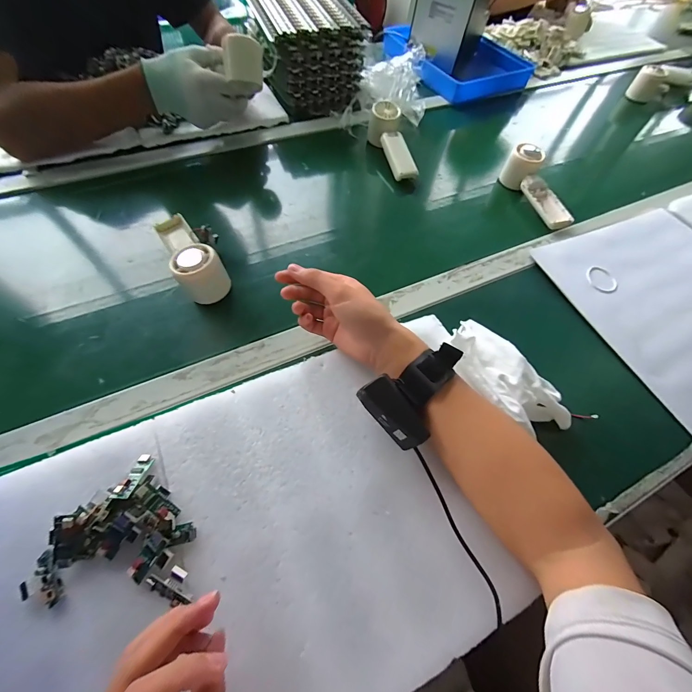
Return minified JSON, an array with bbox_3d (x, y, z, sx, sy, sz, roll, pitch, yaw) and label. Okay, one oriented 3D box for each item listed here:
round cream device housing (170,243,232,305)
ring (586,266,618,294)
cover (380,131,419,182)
[{"bbox_3d":[-0.187,-0.092,0.401,0.055,0.065,0.051,2,61,-3],"label":"round cream device housing"},{"bbox_3d":[0.376,-0.098,0.464,0.046,0.004,0.046,2,61,-3],"label":"ring"},{"bbox_3d":[0.093,-0.341,0.565,0.041,0.016,0.100,-14,73,-9],"label":"cover"}]

